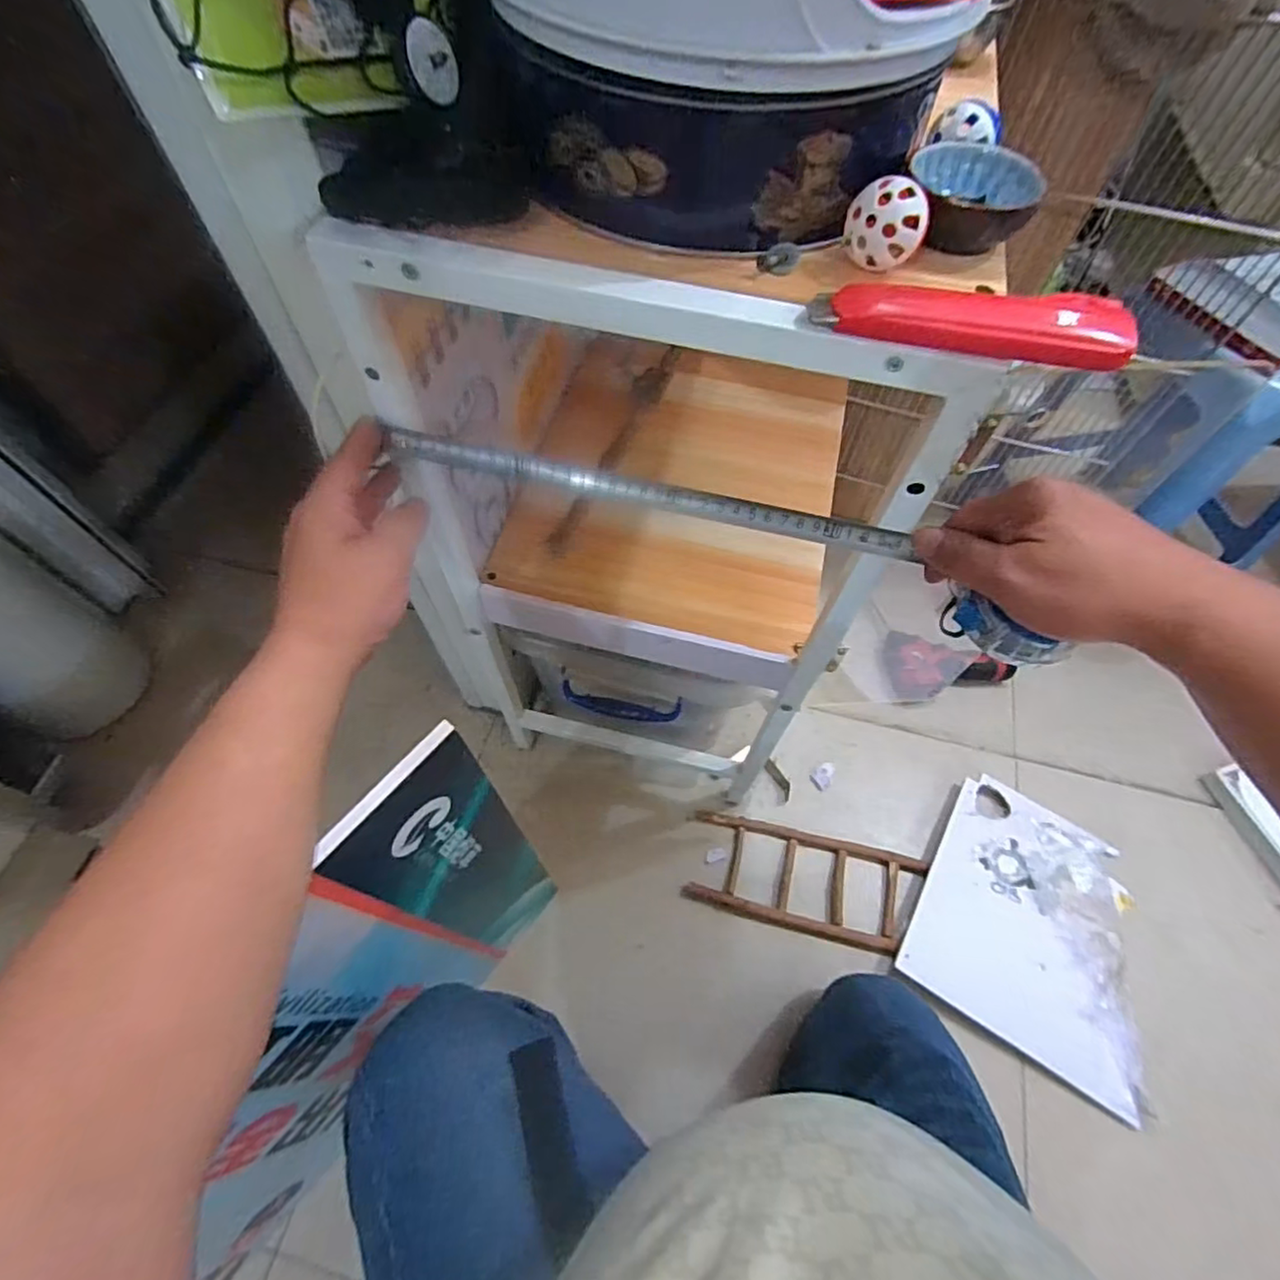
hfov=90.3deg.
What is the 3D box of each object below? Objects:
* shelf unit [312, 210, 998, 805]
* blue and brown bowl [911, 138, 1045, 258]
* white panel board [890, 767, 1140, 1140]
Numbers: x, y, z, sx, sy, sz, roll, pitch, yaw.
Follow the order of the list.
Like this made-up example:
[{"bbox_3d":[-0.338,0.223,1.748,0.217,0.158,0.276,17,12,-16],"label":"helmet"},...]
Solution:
[{"bbox_3d":[0.022,-0.165,0.674,0.344,0.655,0.422,8,61,4],"label":"shelf unit"},{"bbox_3d":[0.170,-0.227,0.329,0.059,0.029,0.055,0,61,-1],"label":"blue and brown bowl"},{"bbox_3d":[0.530,0.369,0.837,0.287,0.014,0.313,30,64,15],"label":"white panel board"}]

